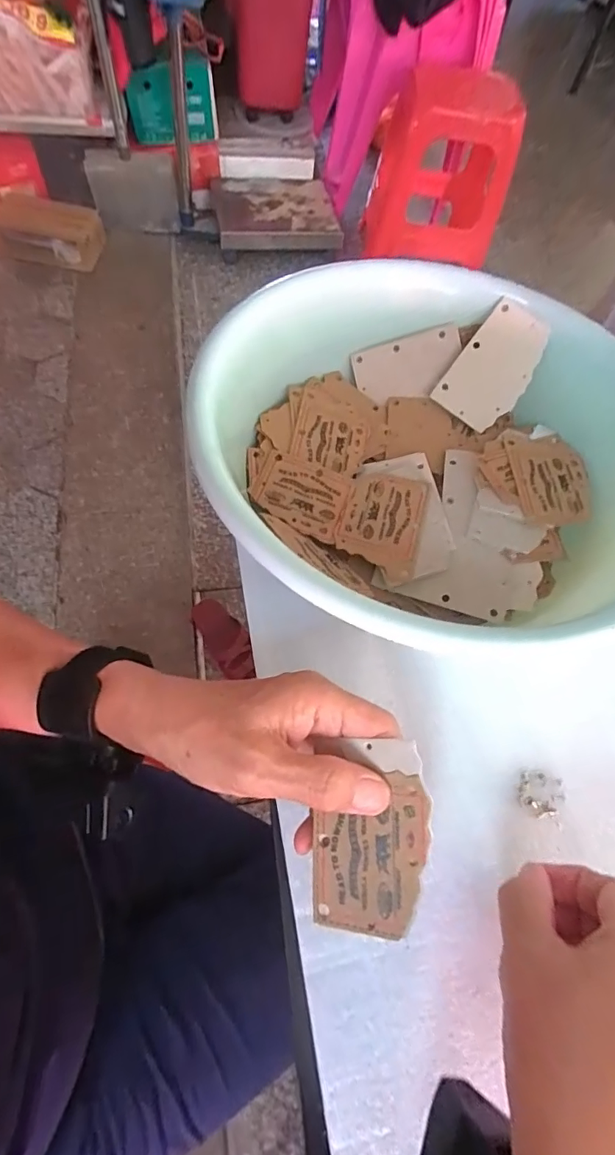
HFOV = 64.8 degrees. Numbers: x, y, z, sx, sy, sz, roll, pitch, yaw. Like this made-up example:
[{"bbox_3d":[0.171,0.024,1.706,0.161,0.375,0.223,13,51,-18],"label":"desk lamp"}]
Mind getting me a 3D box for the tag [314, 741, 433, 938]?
[{"bbox_3d":[0.029,0.119,0.226,0.054,0.004,0.082,-4,77,22],"label":"tag"}]

